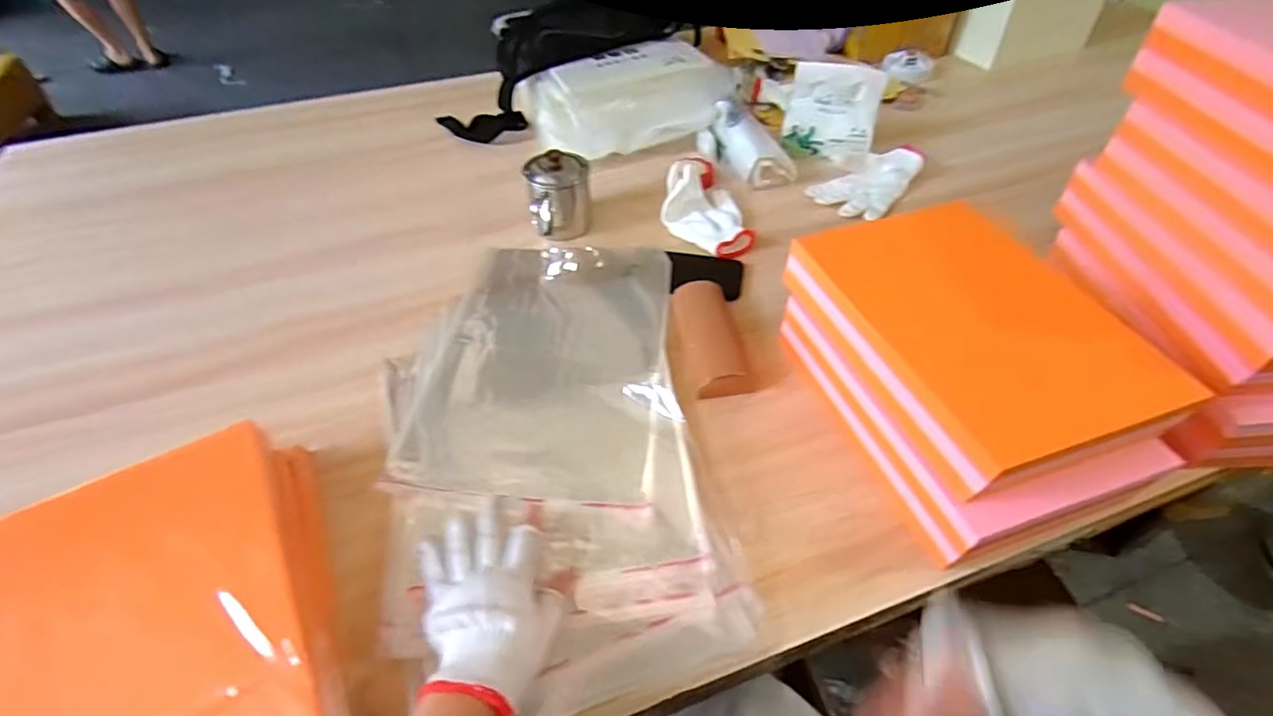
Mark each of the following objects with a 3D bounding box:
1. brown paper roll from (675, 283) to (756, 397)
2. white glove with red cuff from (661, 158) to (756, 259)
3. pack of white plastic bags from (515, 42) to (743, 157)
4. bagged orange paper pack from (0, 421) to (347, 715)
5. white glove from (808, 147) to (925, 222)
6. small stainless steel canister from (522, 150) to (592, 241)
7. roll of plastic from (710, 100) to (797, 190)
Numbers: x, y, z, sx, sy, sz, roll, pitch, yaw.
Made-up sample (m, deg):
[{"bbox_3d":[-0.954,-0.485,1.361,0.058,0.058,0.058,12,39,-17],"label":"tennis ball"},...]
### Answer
[{"bbox_3d":[0.085,-0.024,0.684,0.057,0.033,0.163,-6,48,-5],"label":"brown paper roll"},{"bbox_3d":[0.092,-0.227,0.860,0.112,0.044,0.217,-5,48,-4],"label":"white glove with red cuff"},{"bbox_3d":[-0.008,-0.431,1.007,0.330,0.103,0.196,-16,49,-13],"label":"pack of white plastic bags"},{"bbox_3d":[-0.351,0.213,0.441,0.230,0.093,0.302,-24,51,-20],"label":"bagged orange paper pack"},{"bbox_3d":[0.353,-0.277,0.910,0.113,0.032,0.183,35,57,28],"label":"white glove"},{"bbox_3d":[-0.107,-0.225,0.827,0.087,0.096,0.092,-10,48,-8],"label":"small stainless steel canister"},{"bbox_3d":[0.176,-0.342,0.940,0.082,0.049,0.181,-19,63,-16],"label":"roll of plastic"}]

